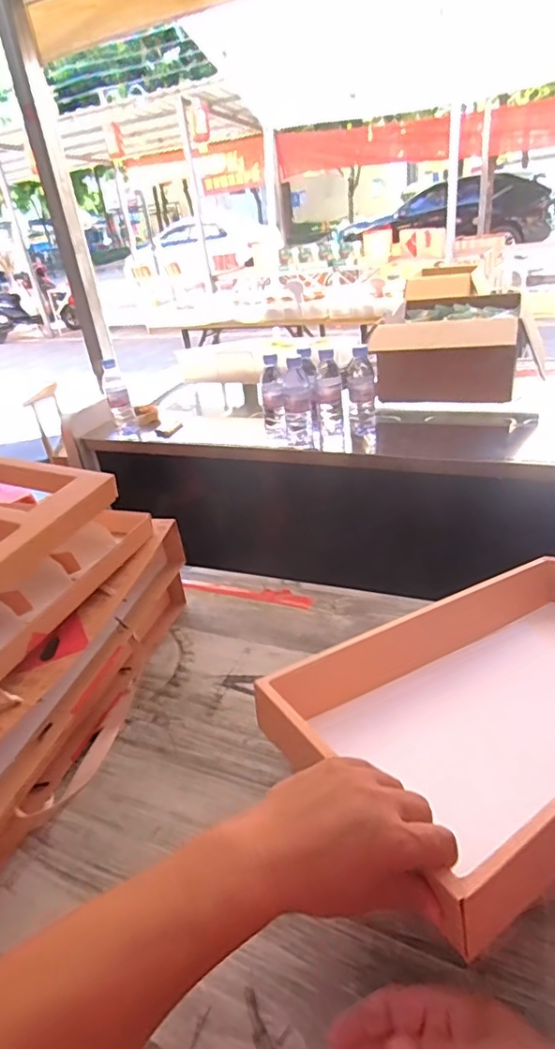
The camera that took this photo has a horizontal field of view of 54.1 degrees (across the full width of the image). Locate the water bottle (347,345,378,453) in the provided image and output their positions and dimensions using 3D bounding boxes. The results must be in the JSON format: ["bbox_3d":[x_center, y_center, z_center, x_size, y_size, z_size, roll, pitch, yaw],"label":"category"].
[{"bbox_3d":[0.179,-0.259,1.152,0.060,0.204,0.054,-1,31,10],"label":"water bottle"}]

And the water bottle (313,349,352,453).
[{"bbox_3d":[0.115,-0.260,1.181,0.066,0.203,0.074,-4,31,6],"label":"water bottle"}]

